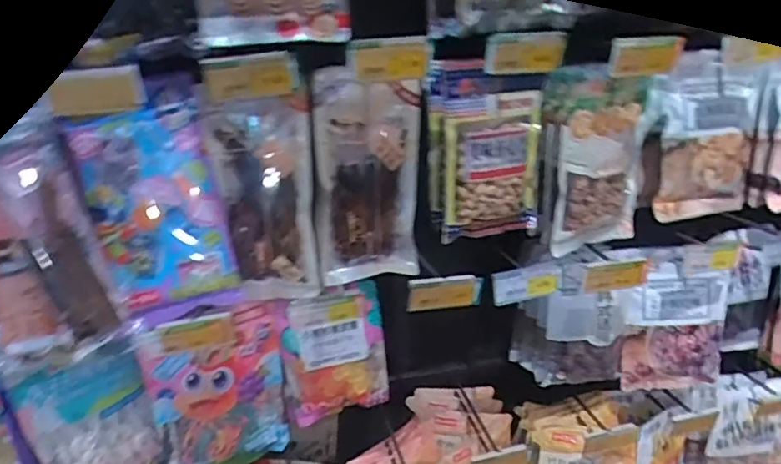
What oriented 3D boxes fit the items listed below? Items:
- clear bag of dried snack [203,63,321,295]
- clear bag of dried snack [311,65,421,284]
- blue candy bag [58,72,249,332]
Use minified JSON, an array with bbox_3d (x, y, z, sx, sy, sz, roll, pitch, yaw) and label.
[{"bbox_3d":[-0.159,-0.058,0.728,0.129,0.275,0.026,-1,6,-6],"label":"clear bag of dried snack"},{"bbox_3d":[-0.028,-0.069,0.765,0.142,0.254,0.057,-4,21,-5],"label":"clear bag of dried snack"},{"bbox_3d":[-0.281,-0.031,0.692,0.149,0.273,0.037,-14,0,-14],"label":"blue candy bag"}]

